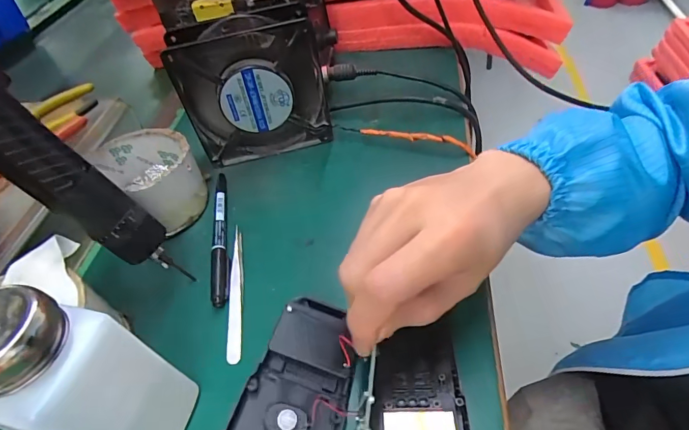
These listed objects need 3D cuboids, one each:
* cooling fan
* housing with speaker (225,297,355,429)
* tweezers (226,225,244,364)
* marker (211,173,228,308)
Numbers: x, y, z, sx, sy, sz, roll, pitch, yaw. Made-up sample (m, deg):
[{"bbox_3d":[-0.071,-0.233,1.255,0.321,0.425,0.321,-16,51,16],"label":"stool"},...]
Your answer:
[{"bbox_3d":[-0.079,-0.110,0.366,0.118,0.119,0.041,-14,48,-3],"label":"cooling fan"},{"bbox_3d":[-0.029,0.104,0.233,0.056,0.026,0.113,6,50,14],"label":"housing with speaker"},{"bbox_3d":[-0.078,0.052,0.295,0.011,0.007,0.106,-9,48,1],"label":"tweezers"},{"bbox_3d":[-0.100,0.012,0.332,0.011,0.009,0.138,-12,48,-2],"label":"marker"}]

